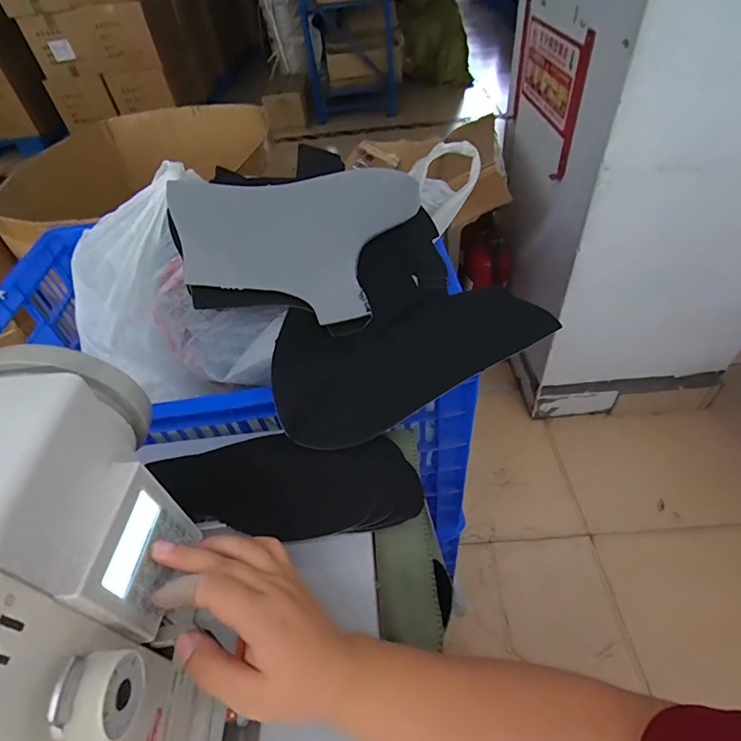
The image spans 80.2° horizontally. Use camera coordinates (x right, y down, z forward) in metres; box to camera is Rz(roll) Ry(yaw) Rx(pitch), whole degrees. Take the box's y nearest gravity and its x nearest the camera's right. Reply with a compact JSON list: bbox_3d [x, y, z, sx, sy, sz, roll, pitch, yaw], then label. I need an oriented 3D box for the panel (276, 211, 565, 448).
[{"bbox_3d":[0.014,-0.059,0.477,0.297,0.064,0.217,-28,75,-21],"label":"panel"}]

